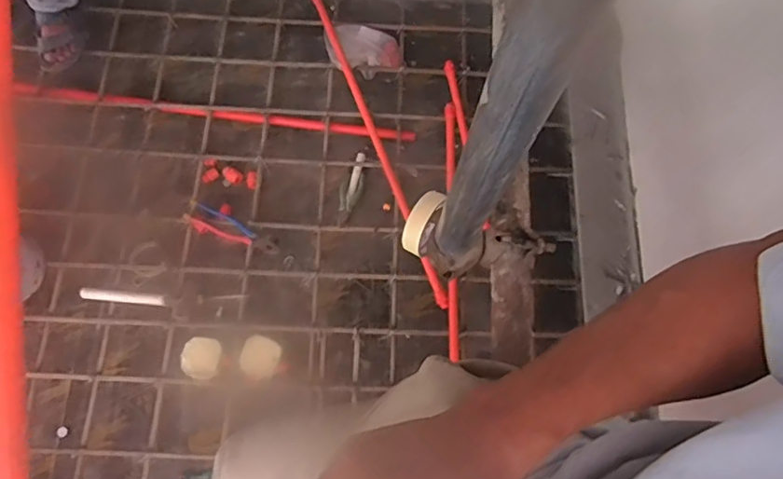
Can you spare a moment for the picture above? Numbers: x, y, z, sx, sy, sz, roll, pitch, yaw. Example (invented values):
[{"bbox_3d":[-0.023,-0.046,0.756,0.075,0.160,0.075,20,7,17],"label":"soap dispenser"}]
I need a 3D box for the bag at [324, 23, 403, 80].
[{"bbox_3d":[-0.079,-0.514,1.534,0.223,0.063,0.161,15,72,3],"label":"bag"}]

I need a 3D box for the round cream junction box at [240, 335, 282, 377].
[{"bbox_3d":[-0.309,0.275,1.317,0.097,0.027,0.092,0,72,-1],"label":"round cream junction box"}]

